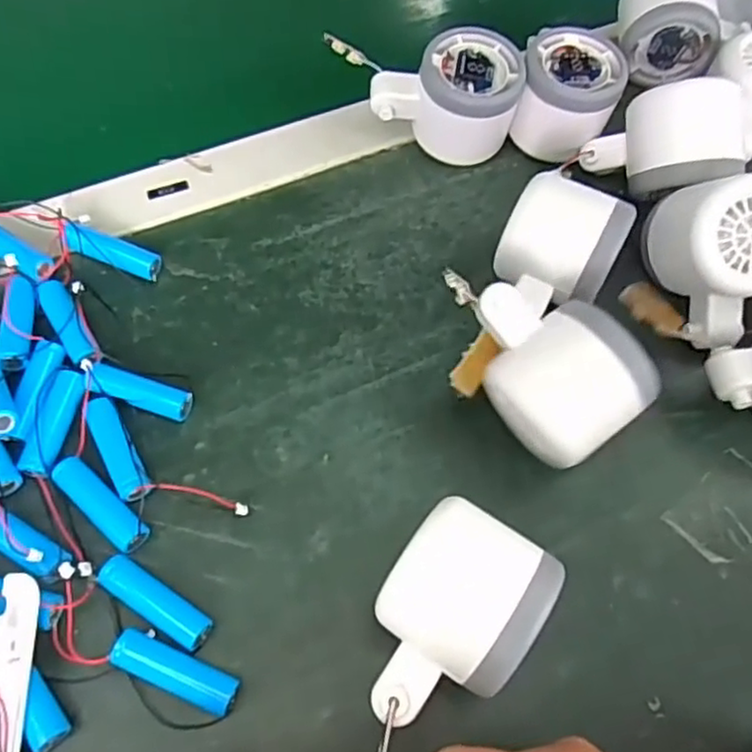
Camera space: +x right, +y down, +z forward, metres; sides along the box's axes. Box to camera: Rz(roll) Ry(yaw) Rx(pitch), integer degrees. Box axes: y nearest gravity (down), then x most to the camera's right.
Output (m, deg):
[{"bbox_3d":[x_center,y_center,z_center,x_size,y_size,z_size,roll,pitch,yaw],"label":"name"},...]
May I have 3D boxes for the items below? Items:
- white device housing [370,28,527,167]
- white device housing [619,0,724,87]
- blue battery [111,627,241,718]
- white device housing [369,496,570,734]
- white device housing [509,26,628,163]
[{"bbox_3d":[0.042,-0.165,0.399,0.083,0.056,0.055,14,62,3],"label":"white device housing"},{"bbox_3d":[0.186,-0.224,0.427,0.059,0.056,0.045,13,62,3],"label":"white device housing"},{"bbox_3d":[-0.079,0.117,0.266,0.049,0.018,0.015,22,63,7],"label":"blue battery"},{"bbox_3d":[0.029,0.097,0.262,0.056,0.053,0.078,29,64,11],"label":"white device housing"},{"bbox_3d":[0.112,-0.165,0.403,0.054,0.056,0.058,19,63,6],"label":"white device housing"}]

